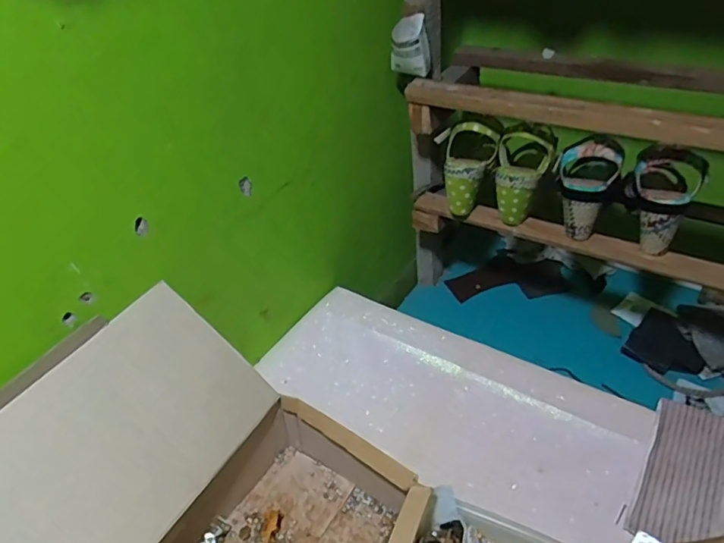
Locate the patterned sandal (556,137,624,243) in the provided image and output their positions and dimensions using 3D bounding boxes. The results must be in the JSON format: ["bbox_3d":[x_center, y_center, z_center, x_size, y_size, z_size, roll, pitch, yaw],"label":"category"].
[{"bbox_3d":[0.314,-0.119,0.758,0.080,0.127,0.088,11,42,20],"label":"patterned sandal"}]

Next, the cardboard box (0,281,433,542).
[{"bbox_3d":[-0.155,0.236,0.504,0.351,0.225,0.322,20,47,27],"label":"cardboard box"}]

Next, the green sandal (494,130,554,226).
[{"bbox_3d":[0.238,-0.144,0.801,0.075,0.125,0.081,7,40,16],"label":"green sandal"}]

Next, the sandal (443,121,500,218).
[{"bbox_3d":[0.156,-0.157,0.828,0.079,0.139,0.065,18,18,25],"label":"sandal"}]

